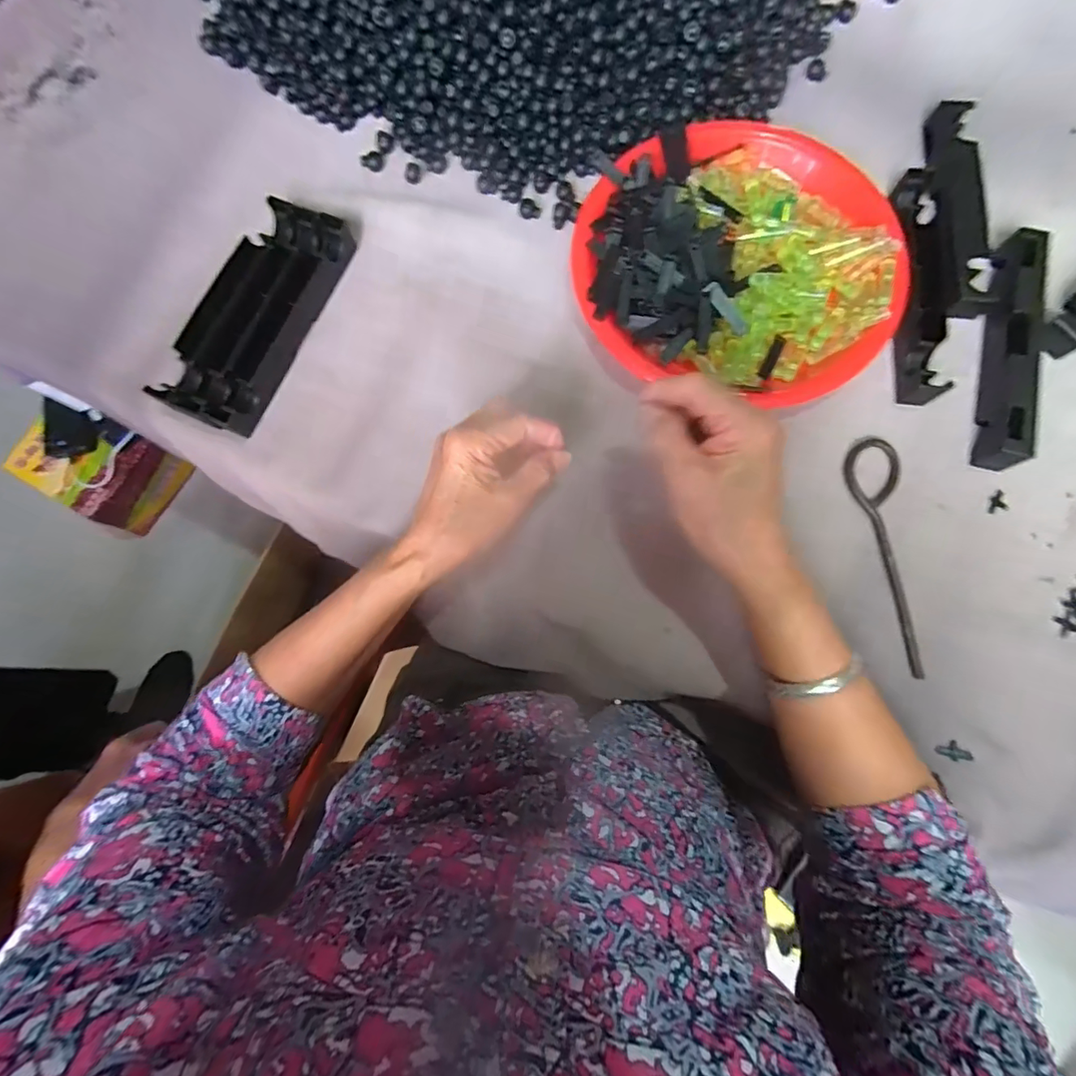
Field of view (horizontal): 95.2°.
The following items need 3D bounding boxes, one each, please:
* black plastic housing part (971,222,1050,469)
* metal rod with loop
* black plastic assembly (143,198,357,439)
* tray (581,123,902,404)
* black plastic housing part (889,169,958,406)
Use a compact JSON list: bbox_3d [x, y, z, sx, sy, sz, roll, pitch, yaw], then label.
[{"bbox_3d":[0.364,-0.146,0.378,0.023,0.032,0.189,13,79,4],"label":"black plastic housing part"},{"bbox_3d":[0.261,0.010,0.362,0.041,0.005,0.178,-4,78,0],"label":"metal rod with loop"},{"bbox_3d":[-0.231,-0.184,0.402,0.079,0.029,0.193,24,79,6],"label":"black plastic assembly"},{"bbox_3d":[0.163,-0.234,0.402,0.249,0.034,0.234,0,78,1],"label":"tray"},{"bbox_3d":[0.304,-0.203,0.392,0.032,0.022,0.192,5,78,2],"label":"black plastic housing part"}]

